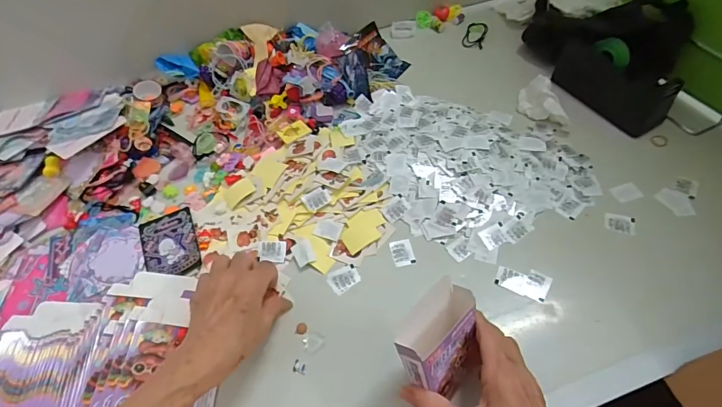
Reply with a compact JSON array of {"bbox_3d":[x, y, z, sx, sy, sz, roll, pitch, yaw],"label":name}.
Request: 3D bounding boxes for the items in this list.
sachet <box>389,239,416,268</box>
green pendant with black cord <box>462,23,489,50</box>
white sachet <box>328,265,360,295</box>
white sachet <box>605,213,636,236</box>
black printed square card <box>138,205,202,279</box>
[{"bbox_3d":[0.047,0.055,0.456,0.024,0.004,0.032,-10,56,-4],"label":"sachet"},{"bbox_3d":[0.193,-0.283,0.679,0.036,0.008,0.064,18,58,14],"label":"green pendant with black cord"},{"bbox_3d":[-0.018,0.082,0.442,0.032,0.004,0.026,-26,59,-14],"label":"white sachet"},{"bbox_3d":[0.298,0.022,0.463,0.032,0.004,0.027,16,58,14],"label":"white sachet"},{"bbox_3d":[-0.220,0.047,0.466,0.062,0.005,0.085,-19,57,-10],"label":"black printed square card"}]

